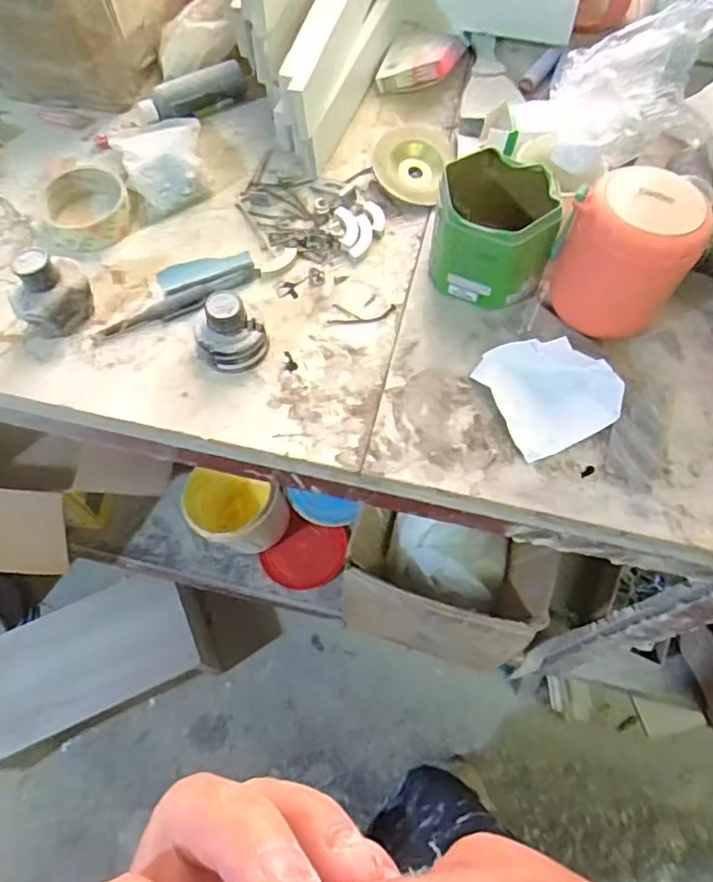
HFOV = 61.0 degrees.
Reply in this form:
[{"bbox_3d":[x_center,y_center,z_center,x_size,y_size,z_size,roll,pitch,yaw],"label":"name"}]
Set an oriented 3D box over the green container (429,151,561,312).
[{"bbox_3d":[0.120,-0.187,0.532,0.099,0.086,0.115,5,64,3],"label":"green container"}]

